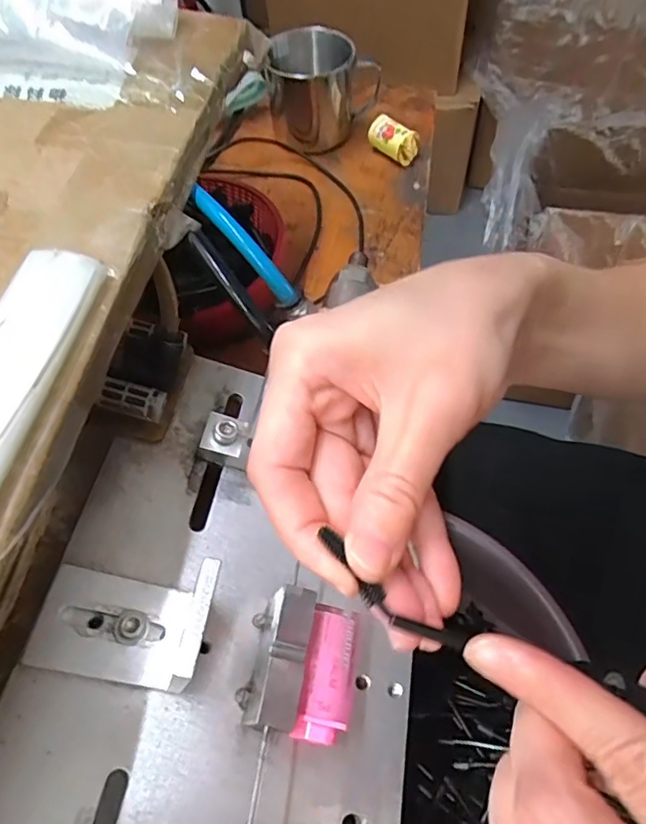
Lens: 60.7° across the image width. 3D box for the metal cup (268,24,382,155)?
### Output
[{"bbox_3d":[0.000,-0.263,0.450,0.090,0.075,0.060,0,58,4],"label":"metal cup"}]

